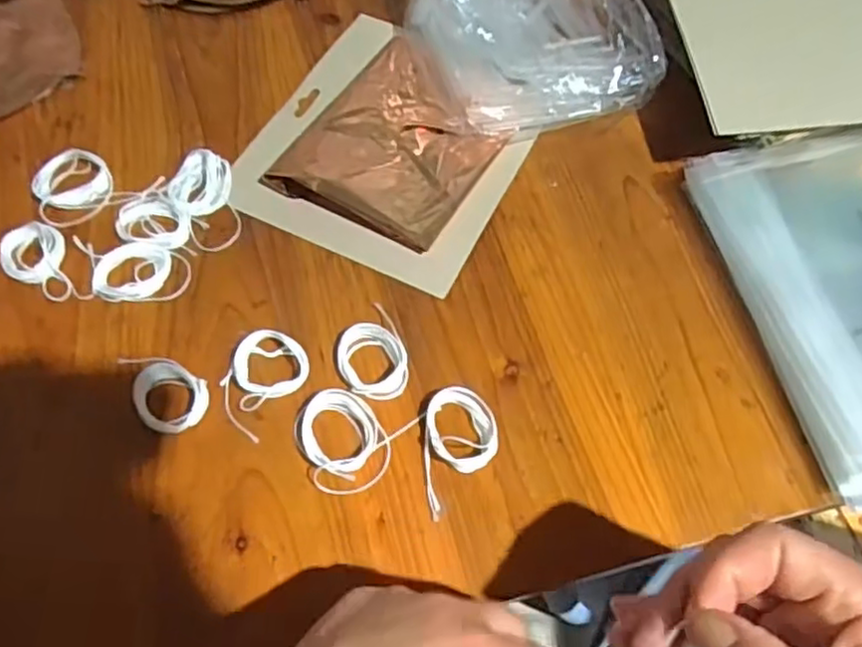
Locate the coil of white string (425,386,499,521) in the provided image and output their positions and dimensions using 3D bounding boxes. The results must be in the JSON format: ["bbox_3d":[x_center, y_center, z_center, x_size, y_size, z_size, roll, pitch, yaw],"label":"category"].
[{"bbox_3d":[0.015,0.063,0.347,0.036,0.011,0.063,-3,59,0],"label":"coil of white string"}]

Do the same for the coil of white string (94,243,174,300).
[{"bbox_3d":[-0.171,-0.030,0.396,0.039,0.004,0.037,-1,59,1],"label":"coil of white string"}]

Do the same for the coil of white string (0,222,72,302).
[{"bbox_3d":[-0.225,-0.038,0.399,0.056,0.010,0.034,26,64,16],"label":"coil of white string"}]

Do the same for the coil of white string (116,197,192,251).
[{"bbox_3d":[-0.164,-0.060,0.412,0.044,0.005,0.033,7,60,6],"label":"coil of white string"}]

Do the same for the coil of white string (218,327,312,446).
[{"bbox_3d":[-0.091,0.029,0.364,0.040,0.012,0.052,31,65,19],"label":"coil of white string"}]

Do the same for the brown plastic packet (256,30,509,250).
[{"bbox_3d":[-0.017,-0.118,0.444,0.114,0.016,0.143,28,64,17],"label":"brown plastic packet"}]

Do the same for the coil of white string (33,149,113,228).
[{"bbox_3d":[-0.219,-0.084,0.425,0.042,0.009,0.054,-22,61,-11],"label":"coil of white string"}]

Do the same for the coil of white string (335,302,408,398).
[{"bbox_3d":[-0.033,0.015,0.371,0.035,0.012,0.054,-15,60,-7],"label":"coil of white string"}]

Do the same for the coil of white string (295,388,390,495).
[{"bbox_3d":[-0.045,0.058,0.349,0.040,0.011,0.052,-26,62,-13],"label":"coil of white string"}]

